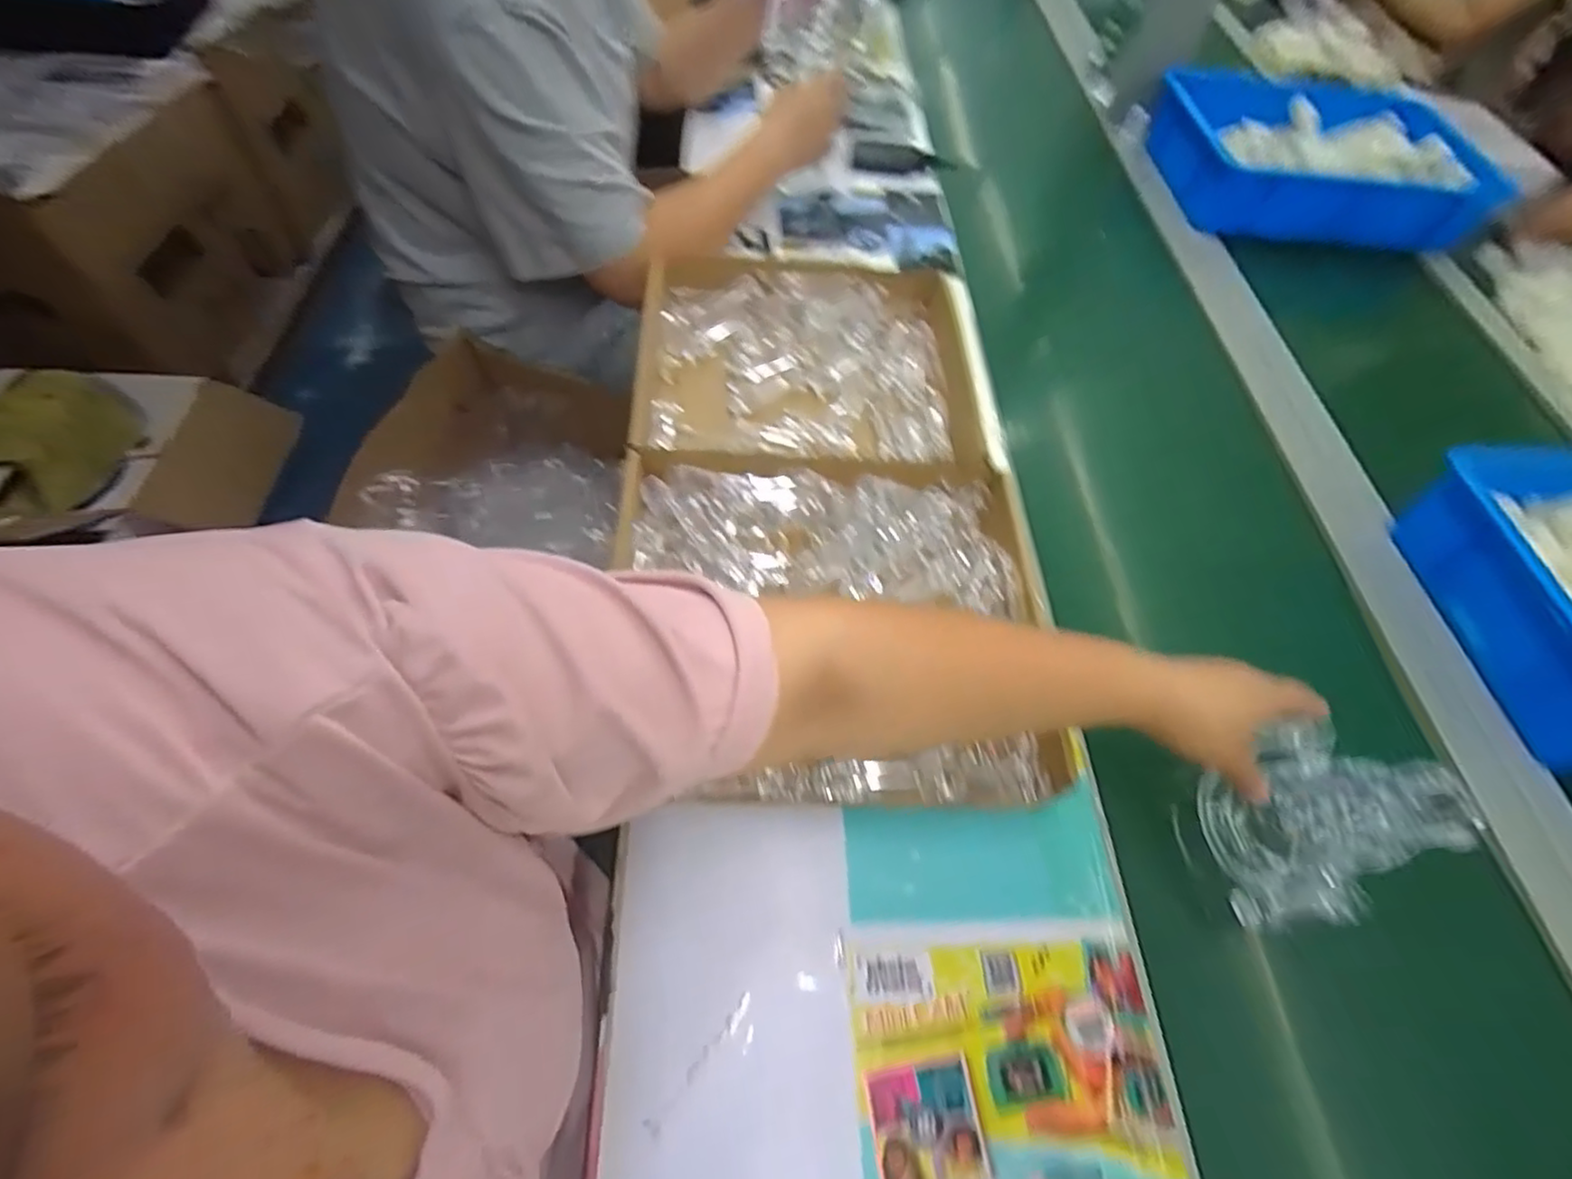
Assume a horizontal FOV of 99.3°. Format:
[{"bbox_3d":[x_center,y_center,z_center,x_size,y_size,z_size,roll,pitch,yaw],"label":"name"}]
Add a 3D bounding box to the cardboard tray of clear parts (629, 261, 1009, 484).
[{"bbox_3d":[0.025,-0.203,0.652,0.321,0.065,0.278,4,59,-2],"label":"cardboard tray of clear parts"}]

